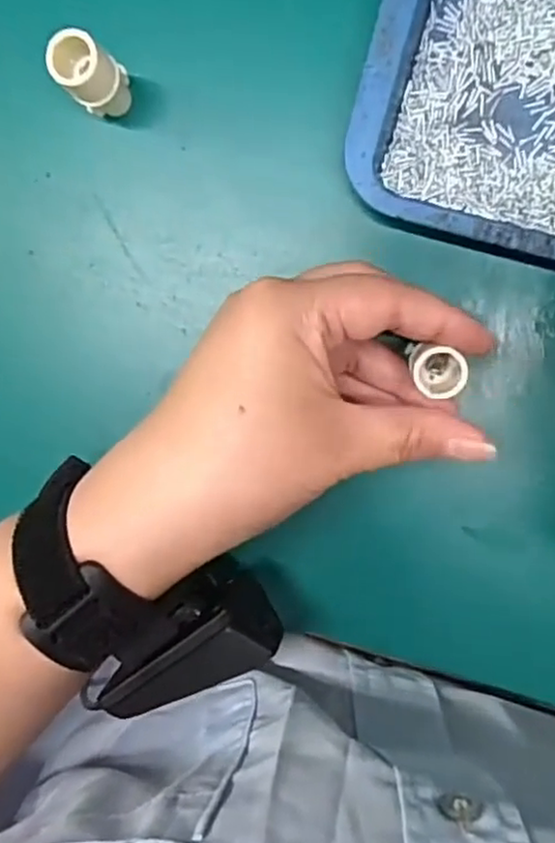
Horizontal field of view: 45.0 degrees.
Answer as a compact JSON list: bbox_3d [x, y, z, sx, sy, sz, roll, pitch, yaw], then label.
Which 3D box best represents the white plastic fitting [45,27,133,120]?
[{"bbox_3d":[-0.068,-0.128,0.252,0.020,0.040,0.020,0,95,4],"label":"white plastic fitting"}]

